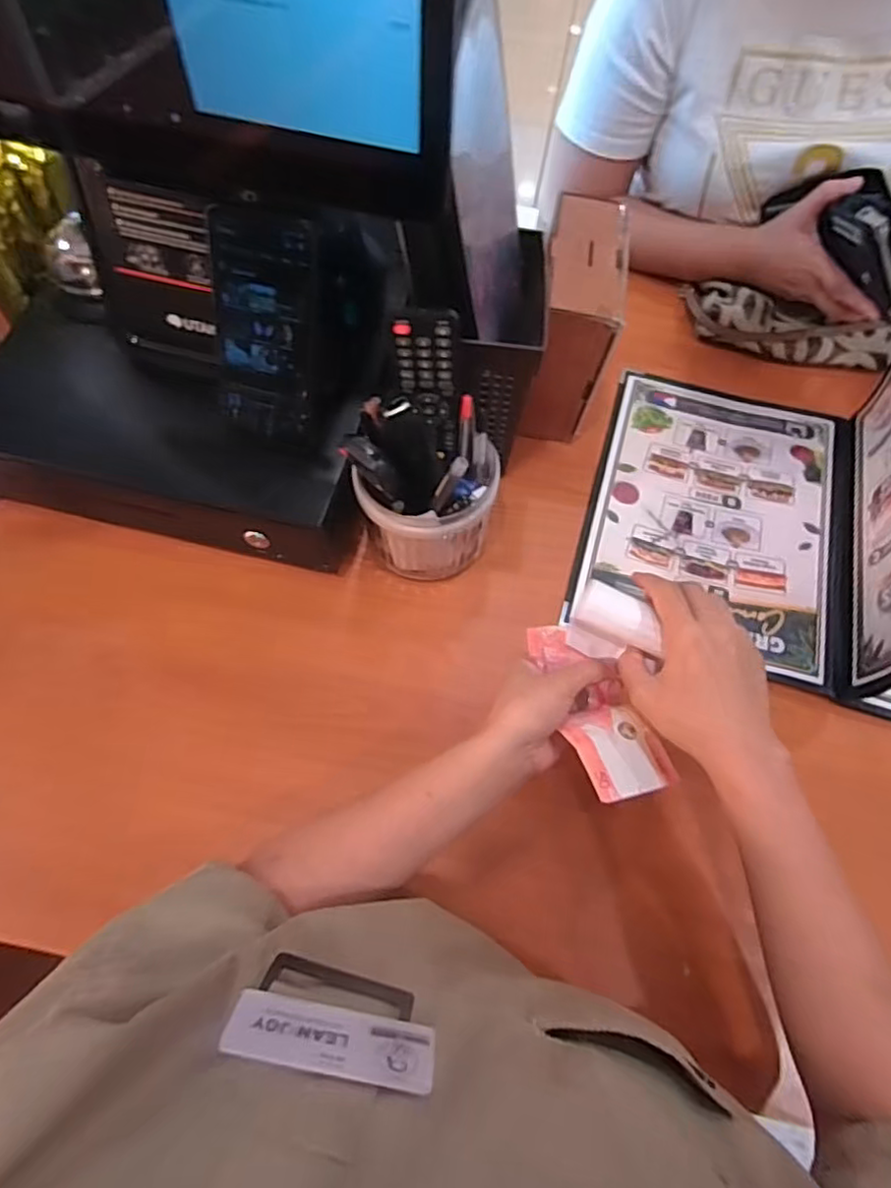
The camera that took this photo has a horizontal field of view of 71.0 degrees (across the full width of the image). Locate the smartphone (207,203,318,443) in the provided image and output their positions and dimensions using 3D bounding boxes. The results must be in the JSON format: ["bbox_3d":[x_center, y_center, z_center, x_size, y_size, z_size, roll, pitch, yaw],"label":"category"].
[{"bbox_3d":[-0.129,-0.182,0.448,0.073,0.157,0.009,15,40,5],"label":"smartphone"}]

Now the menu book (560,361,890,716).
[{"bbox_3d":[0.369,-0.079,0.503,0.461,0.178,0.300,18,66,7],"label":"menu book"}]

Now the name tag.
[{"bbox_3d":[-0.041,0.161,0.227,0.074,0.030,0.004,12,97,0],"label":"name tag"}]

